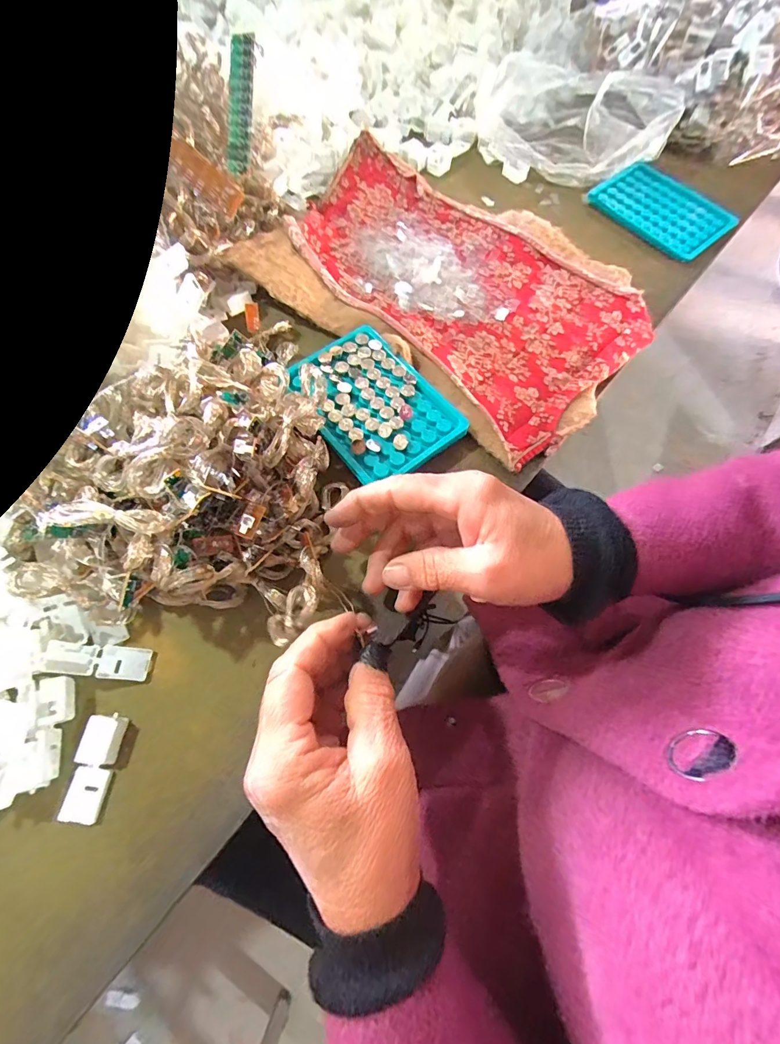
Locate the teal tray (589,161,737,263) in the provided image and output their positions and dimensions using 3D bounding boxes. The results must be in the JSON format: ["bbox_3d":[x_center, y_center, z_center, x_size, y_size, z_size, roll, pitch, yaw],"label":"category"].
[{"bbox_3d":[0.286,-0.330,0.453,0.088,0.014,0.130,-39,74,-16],"label":"teal tray"}]

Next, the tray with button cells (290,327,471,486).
[{"bbox_3d":[-0.014,-0.093,0.339,0.092,0.017,0.127,-37,74,-16],"label":"tray with button cells"}]

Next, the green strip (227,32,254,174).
[{"bbox_3d":[-0.129,-0.360,0.370,0.025,0.006,0.119,0,89,20],"label":"green strip"}]

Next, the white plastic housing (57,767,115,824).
[{"bbox_3d":[-0.174,0.155,0.247,0.020,0.007,0.027,7,68,0],"label":"white plastic housing"}]

